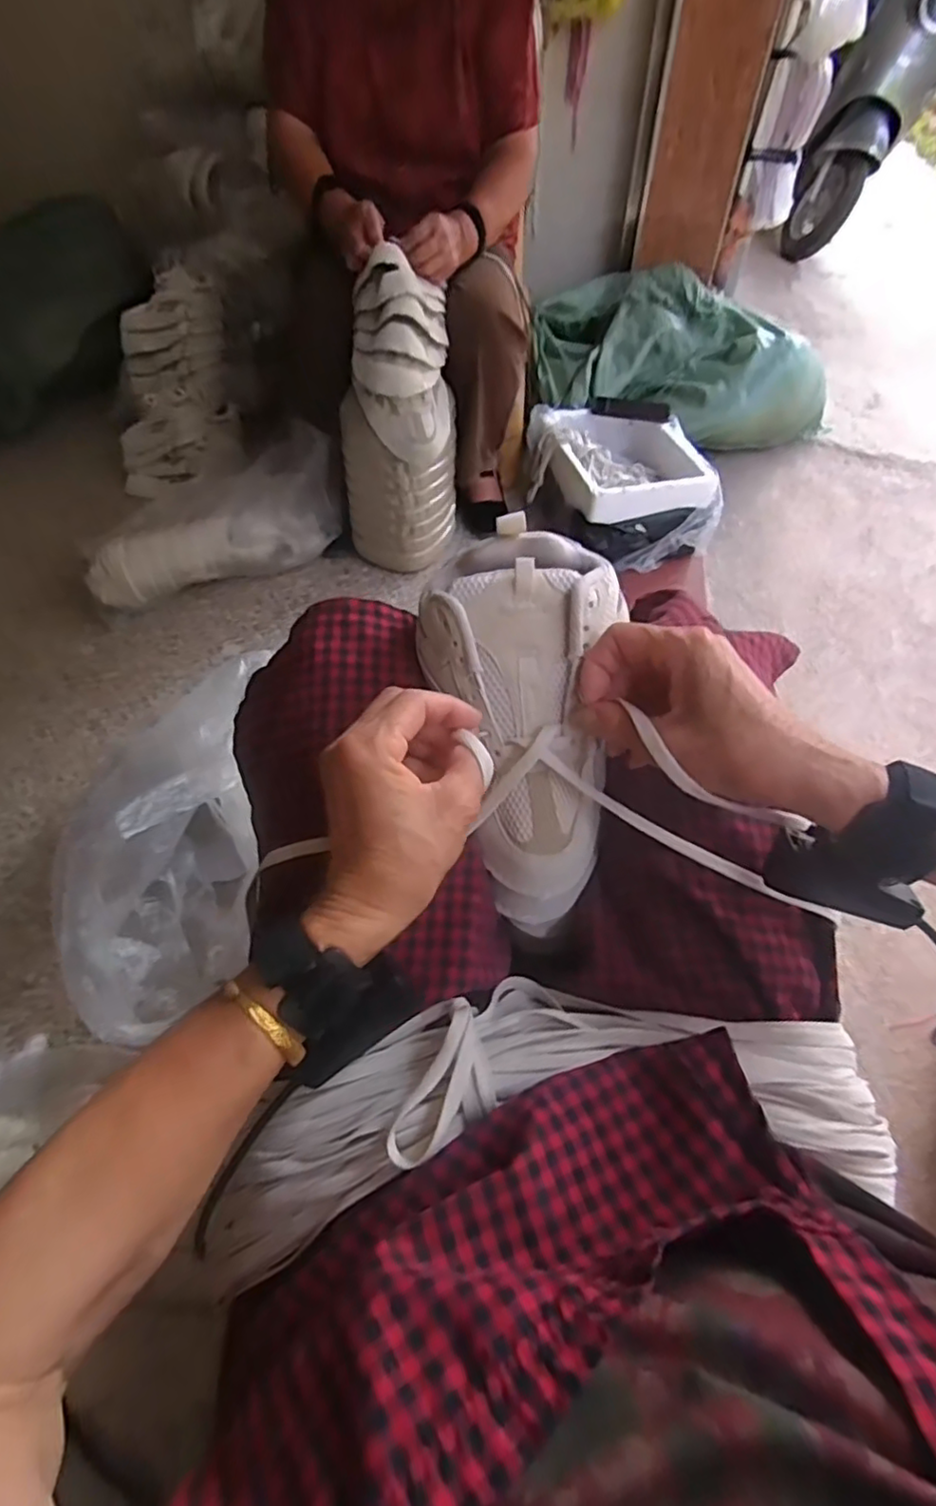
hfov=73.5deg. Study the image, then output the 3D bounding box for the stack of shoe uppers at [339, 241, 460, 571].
[{"bbox_3d":[-0.120,-0.547,1.082,0.206,0.459,0.167,-4,53,-4],"label":"stack of shoe uppers"}]

